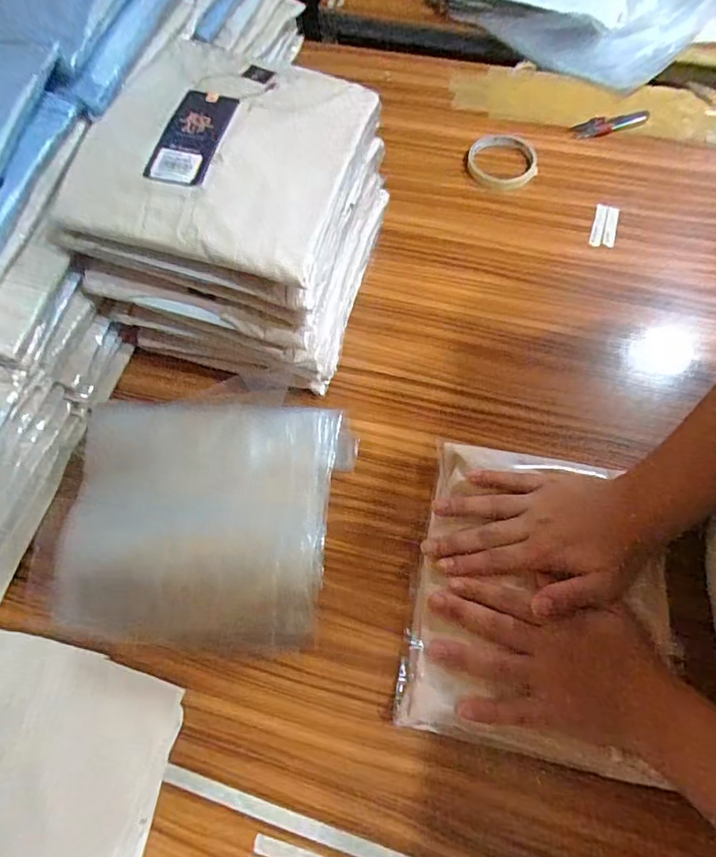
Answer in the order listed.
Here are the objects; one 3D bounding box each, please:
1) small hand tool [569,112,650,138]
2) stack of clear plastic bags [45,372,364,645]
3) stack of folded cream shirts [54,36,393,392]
[{"bbox_3d":[0.333,-0.404,0.673,0.103,0.008,0.031,-16,67,-4],"label":"small hand tool"},{"bbox_3d":[-0.146,0.070,0.484,0.242,0.038,0.252,8,68,6],"label":"stack of clear plastic bags"},{"bbox_3d":[-0.110,-0.210,0.509,0.219,0.209,0.254,14,69,8],"label":"stack of folded cream shirts"}]

